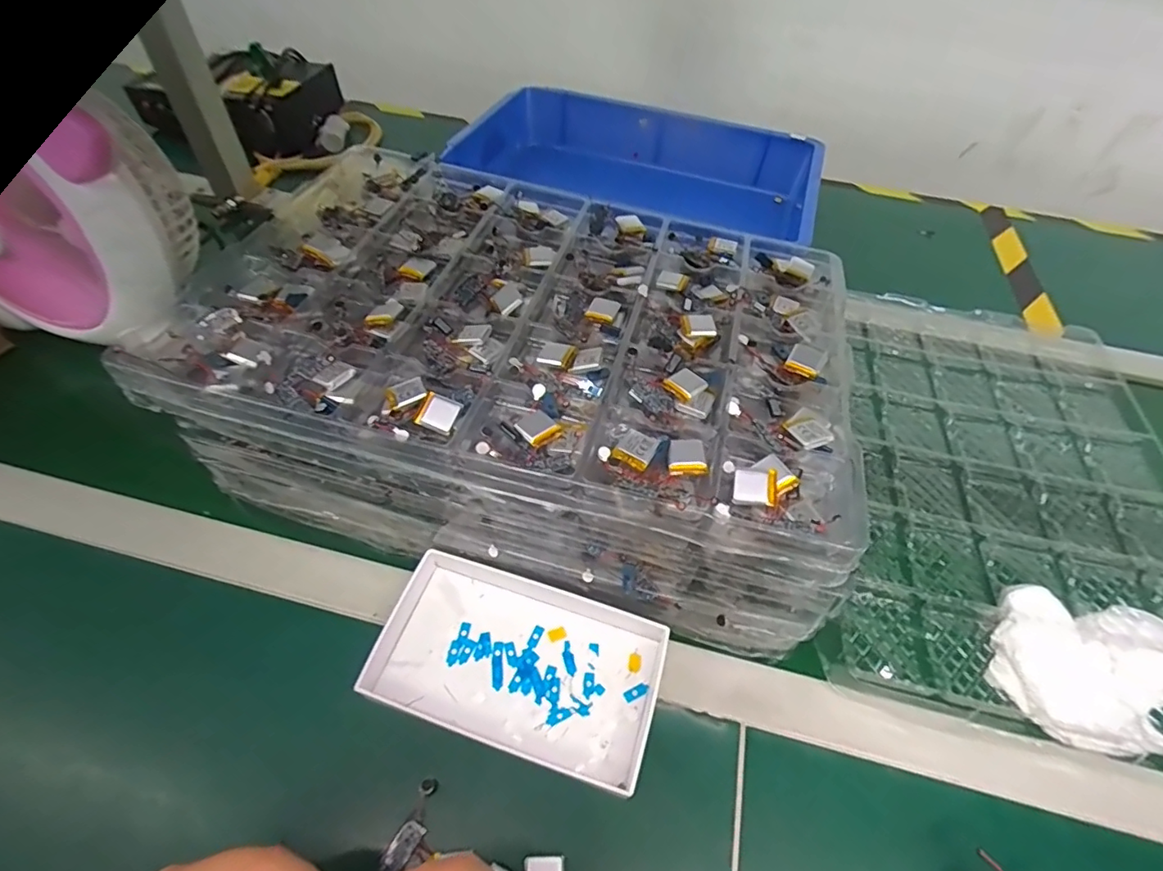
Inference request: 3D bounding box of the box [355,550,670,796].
[{"bbox_3d":[-0.039,0.145,0.357,0.176,0.028,0.101,16,53,9],"label":"box"}]

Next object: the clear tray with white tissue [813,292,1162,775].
[{"bbox_3d":[0.375,0.041,0.466,0.292,0.025,0.437,17,53,12],"label":"clear tray with white tissue"}]

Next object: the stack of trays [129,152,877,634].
[{"bbox_3d":[-0.031,-0.053,0.437,0.418,0.148,0.303,14,52,7],"label":"stack of trays"}]

